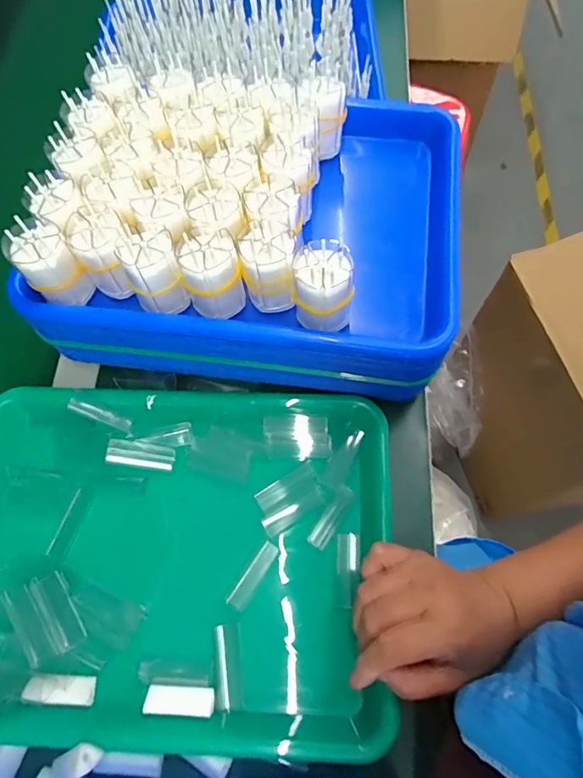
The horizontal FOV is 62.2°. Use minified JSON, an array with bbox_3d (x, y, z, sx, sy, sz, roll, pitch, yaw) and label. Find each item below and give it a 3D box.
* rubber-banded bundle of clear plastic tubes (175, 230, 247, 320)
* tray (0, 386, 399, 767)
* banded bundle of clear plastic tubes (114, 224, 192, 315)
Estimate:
[{"bbox_3d":[-0.055,-0.078,0.345,0.040,0.057,0.035,-17,68,-5],"label":"rubber-banded bundle of clear plastic tubes"},{"bbox_3d":[-0.094,0.124,0.373,0.328,0.040,0.254,4,68,4],"label":"tray"},{"bbox_3d":[-0.098,-0.083,0.346,0.039,0.050,0.042,-21,68,-7],"label":"banded bundle of clear plastic tubes"}]

